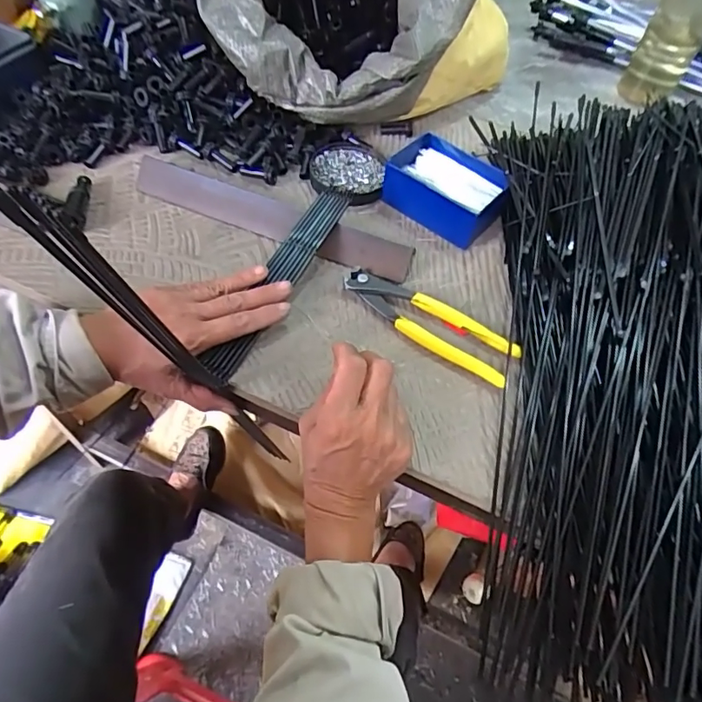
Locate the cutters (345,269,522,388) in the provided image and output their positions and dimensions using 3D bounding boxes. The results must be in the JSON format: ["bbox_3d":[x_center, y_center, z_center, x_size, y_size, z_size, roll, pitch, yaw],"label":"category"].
[{"bbox_3d":[0.065,-0.024,0.439,0.157,0.016,0.042,29,59,14],"label":"cutters"}]

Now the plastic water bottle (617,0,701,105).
[{"bbox_3d":[0.401,-0.400,0.617,0.069,0.186,0.055,30,59,14],"label":"plastic water bottle"}]

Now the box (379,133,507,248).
[{"bbox_3d":[0.096,-0.163,0.514,0.119,0.048,0.082,38,62,19],"label":"box"}]

